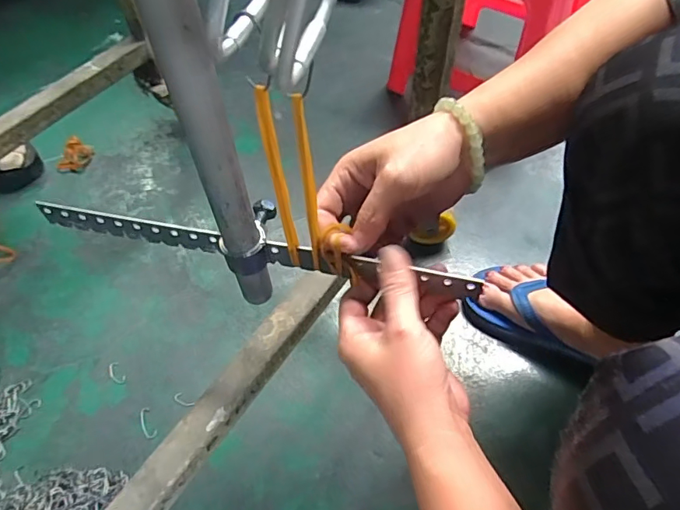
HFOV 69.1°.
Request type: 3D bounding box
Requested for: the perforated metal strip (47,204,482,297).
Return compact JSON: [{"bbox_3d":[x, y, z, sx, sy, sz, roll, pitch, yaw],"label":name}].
[{"bbox_3d":[-0.068,-0.005,0.348,0.325,0.027,0.006,9,53,11],"label":"perforated metal strip"}]

